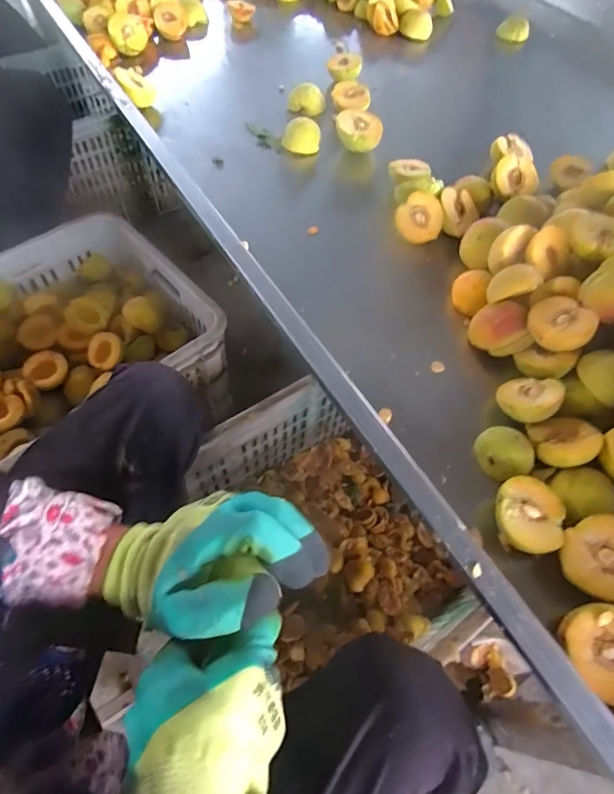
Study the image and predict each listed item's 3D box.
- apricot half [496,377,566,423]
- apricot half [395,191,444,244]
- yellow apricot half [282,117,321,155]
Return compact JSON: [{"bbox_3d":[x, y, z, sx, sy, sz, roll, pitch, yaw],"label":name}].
[{"bbox_3d":[0.221,0.002,0.449,0.057,0.020,0.059,-6,28,27],"label":"apricot half"},{"bbox_3d":[0.148,-0.235,0.598,0.060,0.059,0.029,17,15,2],"label":"apricot half"},{"bbox_3d":[-0.007,-0.401,0.695,0.054,0.030,0.051,10,59,2],"label":"yellow apricot half"}]

